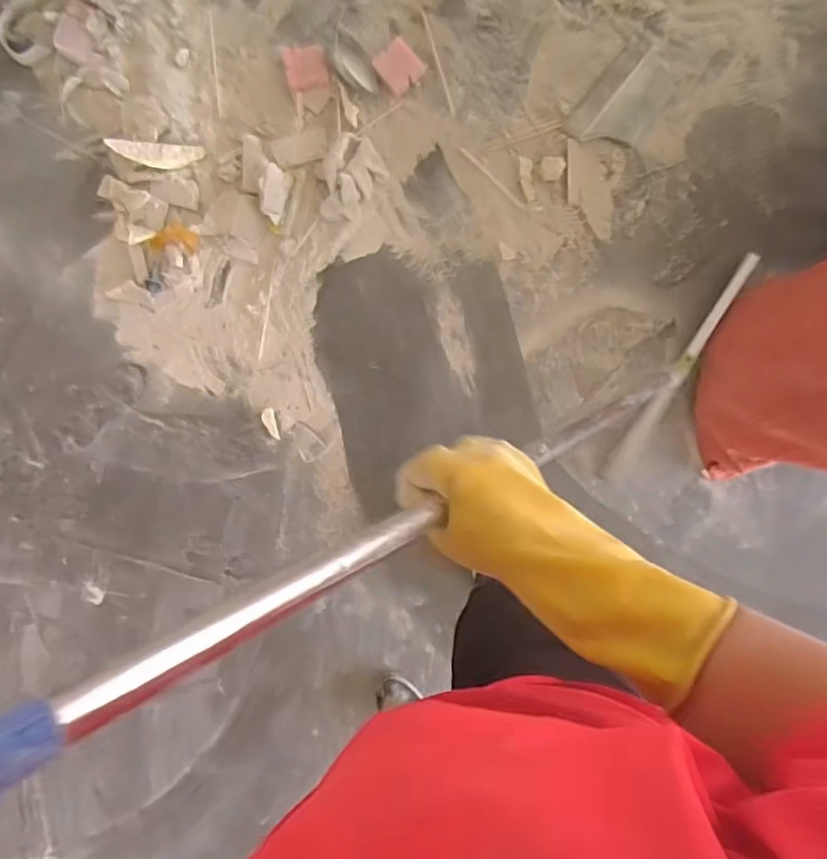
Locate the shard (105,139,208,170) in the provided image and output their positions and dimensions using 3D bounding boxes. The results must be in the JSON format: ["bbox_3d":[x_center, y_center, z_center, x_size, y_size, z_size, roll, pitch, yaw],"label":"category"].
[{"bbox_3d":[-0.470,-0.502,1.103,0.167,0.009,0.045,1,96,-11],"label":"shard"}]

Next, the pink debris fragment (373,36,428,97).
[{"bbox_3d":[-0.024,-0.638,1.059,0.068,0.018,0.074,-41,110,13],"label":"pink debris fragment"}]

